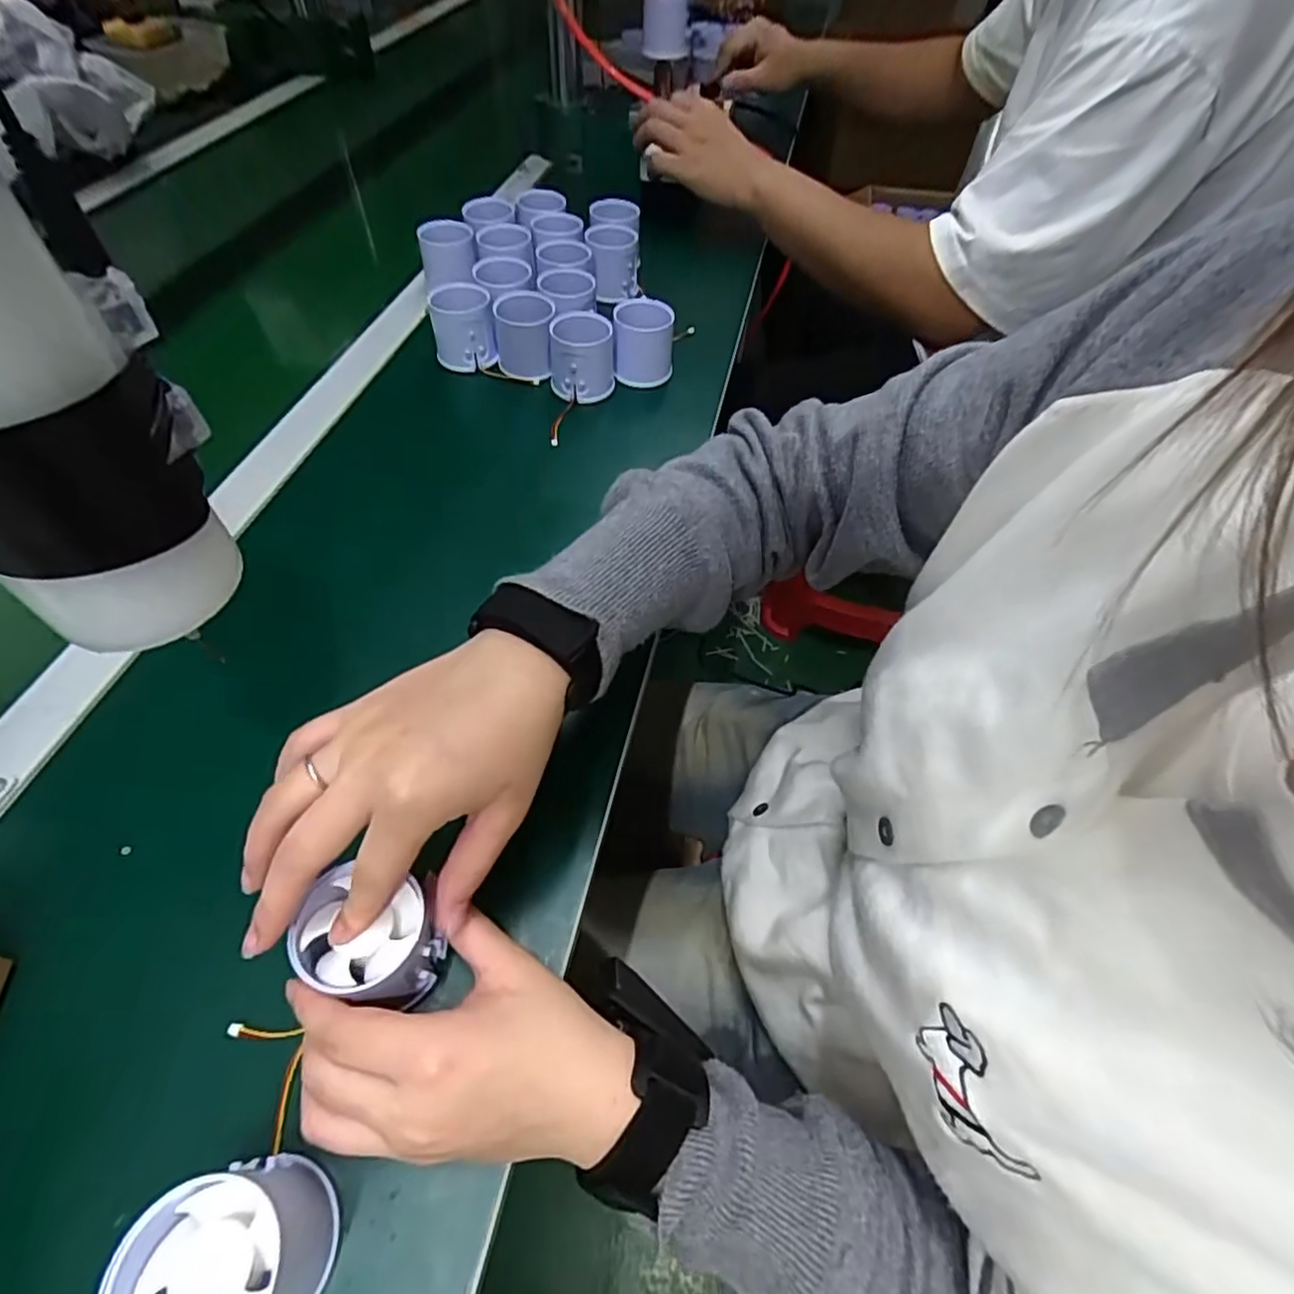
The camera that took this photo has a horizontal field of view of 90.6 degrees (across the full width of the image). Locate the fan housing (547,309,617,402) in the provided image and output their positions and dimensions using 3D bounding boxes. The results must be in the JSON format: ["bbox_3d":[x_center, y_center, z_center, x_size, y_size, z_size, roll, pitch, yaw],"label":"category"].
[{"bbox_3d":[-0.056,-0.249,0.549,0.052,0.055,0.050,-5,54,-7],"label":"fan housing"}]

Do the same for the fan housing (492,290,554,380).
[{"bbox_3d":[-0.107,-0.273,0.568,0.051,0.062,0.061,-1,54,-5],"label":"fan housing"}]

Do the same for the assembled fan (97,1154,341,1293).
[{"bbox_3d":[-0.142,0.210,0.219,0.052,0.050,0.052,2,54,-3],"label":"assembled fan"}]

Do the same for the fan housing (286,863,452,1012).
[{"bbox_3d":[-0.115,0.126,0.275,0.053,0.046,0.046,2,54,-3],"label":"fan housing"}]

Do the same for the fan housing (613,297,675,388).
[{"bbox_3d":[-0.004,-0.267,0.563,0.051,0.054,0.050,-1,54,-5],"label":"fan housing"}]

